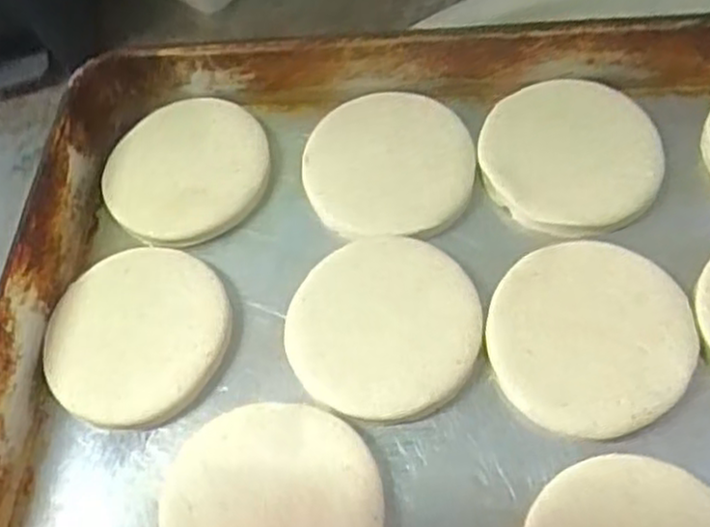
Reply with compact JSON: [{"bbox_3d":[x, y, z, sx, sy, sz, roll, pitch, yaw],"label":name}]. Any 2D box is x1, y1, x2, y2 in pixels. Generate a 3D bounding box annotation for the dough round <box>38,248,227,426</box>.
[{"bbox_3d":[-0.116,0.036,0.400,0.095,0.013,0.100,-3,61,6],"label":"dough round"}]

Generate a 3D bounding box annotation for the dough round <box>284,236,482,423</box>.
[{"bbox_3d":[0.014,0.031,0.396,0.097,0.011,0.103,-3,61,6],"label":"dough round"}]

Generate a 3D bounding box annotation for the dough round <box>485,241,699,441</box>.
[{"bbox_3d":[0.117,0.034,0.380,0.094,0.014,0.104,24,67,19],"label":"dough round"}]

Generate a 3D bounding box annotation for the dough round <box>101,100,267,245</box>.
[{"bbox_3d":[-0.100,-0.059,0.453,0.092,0.008,0.102,-6,61,4],"label":"dough round"}]

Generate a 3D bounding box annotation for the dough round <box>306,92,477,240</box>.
[{"bbox_3d":[0.019,-0.058,0.440,0.094,0.008,0.099,-3,61,6],"label":"dough round"}]

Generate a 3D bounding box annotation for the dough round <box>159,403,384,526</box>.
[{"bbox_3d":[-0.039,0.110,0.348,0.098,0.008,0.093,-3,61,6],"label":"dough round"}]

